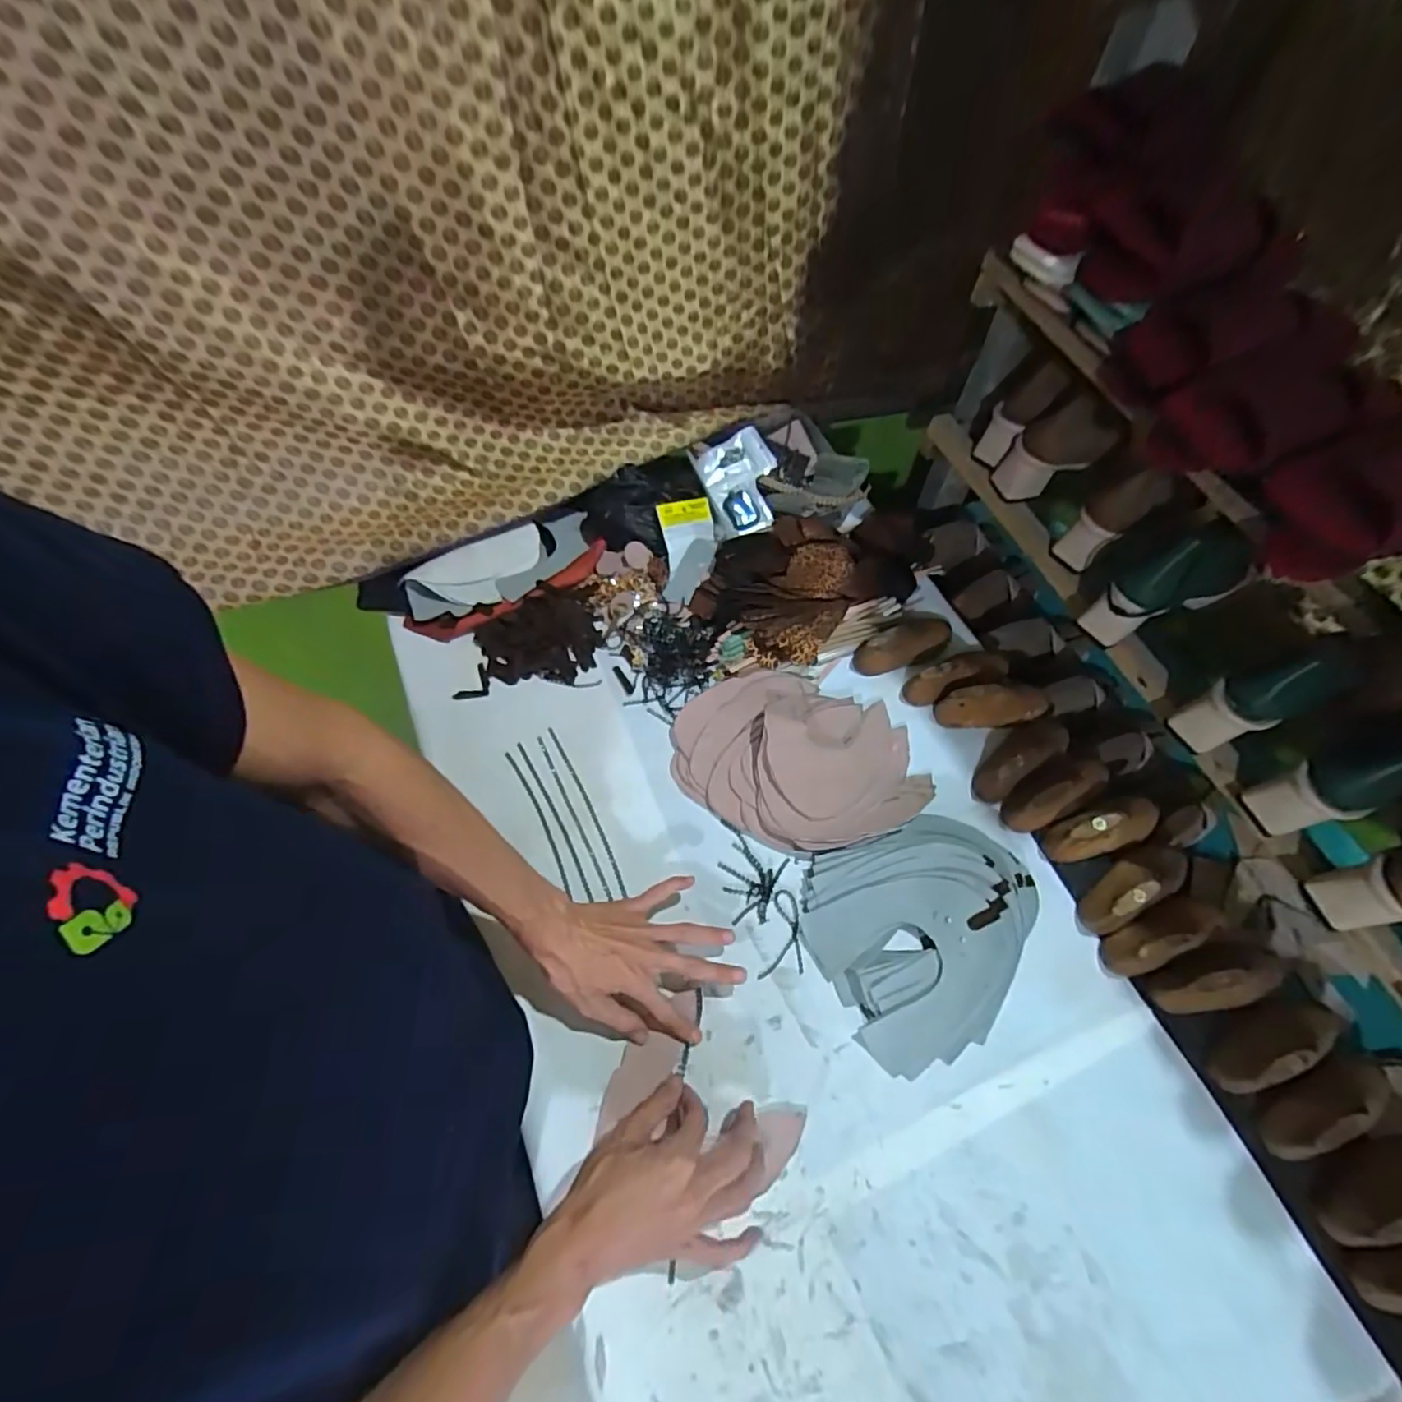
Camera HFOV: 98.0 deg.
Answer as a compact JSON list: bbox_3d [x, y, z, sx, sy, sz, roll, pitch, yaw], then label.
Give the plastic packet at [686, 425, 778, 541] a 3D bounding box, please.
[{"bbox_3d":[0.055,-0.299,0.843,0.105,0.016,0.144,-19,84,-3],"label":"plastic packet"}]

